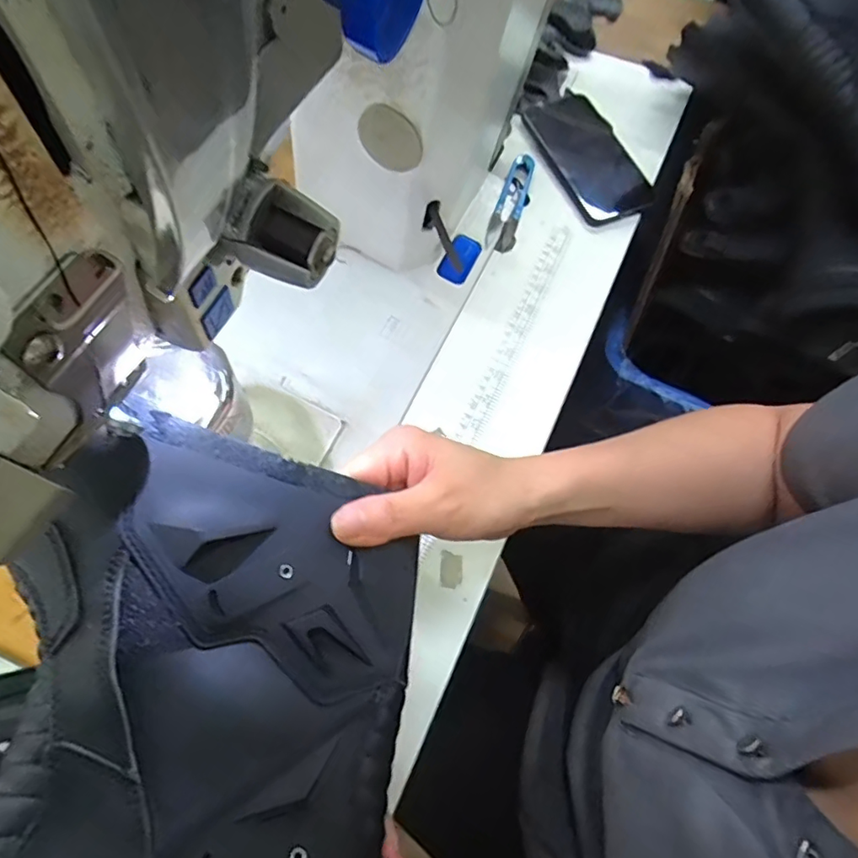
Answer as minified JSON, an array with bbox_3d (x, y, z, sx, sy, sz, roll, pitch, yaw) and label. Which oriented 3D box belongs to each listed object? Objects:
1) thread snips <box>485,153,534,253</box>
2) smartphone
[{"bbox_3d":[0.083,-0.225,0.538,0.029,0.017,0.114,18,68,7],"label":"thread snips"},{"bbox_3d":[0.163,-0.286,0.567,0.091,0.010,0.175,-22,69,-10],"label":"smartphone"}]

